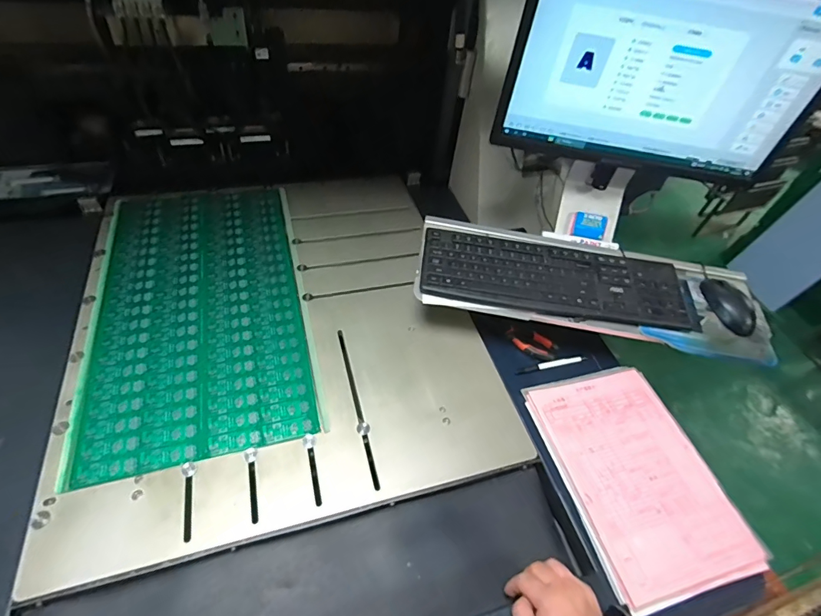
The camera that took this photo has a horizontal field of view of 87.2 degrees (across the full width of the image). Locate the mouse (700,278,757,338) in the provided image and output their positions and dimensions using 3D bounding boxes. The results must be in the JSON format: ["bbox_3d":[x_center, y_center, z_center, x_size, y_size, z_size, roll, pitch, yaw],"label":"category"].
[{"bbox_3d":[0.545,-0.007,0.736,0.051,0.031,0.110,-4,50,-11],"label":"mouse"}]

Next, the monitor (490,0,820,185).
[{"bbox_3d":[0.371,-0.332,0.614,0.443,0.244,0.035,10,49,0],"label":"monitor"}]

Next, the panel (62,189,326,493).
[{"bbox_3d":[-0.368,-0.021,0.765,0.332,0.008,0.601,-10,51,-15],"label":"panel"}]

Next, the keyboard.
[{"bbox_3d":[0.251,-0.052,0.732,0.460,0.034,0.154,6,49,-1],"label":"keyboard"}]

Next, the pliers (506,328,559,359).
[{"bbox_3d":[0.216,0.061,0.769,0.089,0.006,0.044,27,51,16],"label":"pliers"}]

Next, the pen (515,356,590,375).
[{"bbox_3d":[0.244,0.096,0.745,0.136,0.006,0.014,-8,51,-14],"label":"pen"}]

